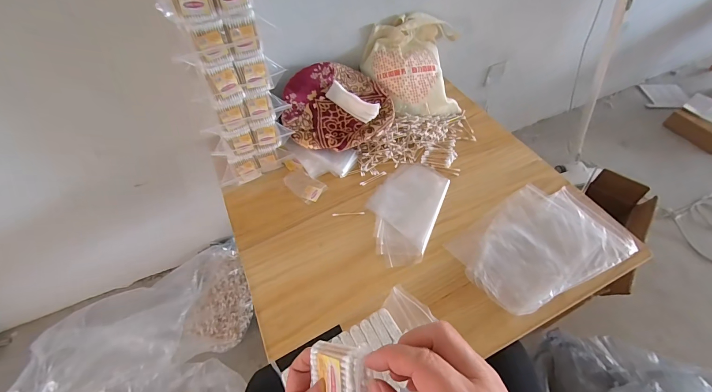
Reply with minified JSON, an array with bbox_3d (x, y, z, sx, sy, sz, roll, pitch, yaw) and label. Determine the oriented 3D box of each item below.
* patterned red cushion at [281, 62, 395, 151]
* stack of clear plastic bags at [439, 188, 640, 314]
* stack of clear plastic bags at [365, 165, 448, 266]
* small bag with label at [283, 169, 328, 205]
[{"bbox_3d":[-0.049,-0.232,0.832,0.282,0.090,0.247,-19,67,-11],"label":"patterned red cushion"},{"bbox_3d":[0.387,0.088,0.665,0.355,0.015,0.214,-21,54,-15],"label":"stack of clear plastic bags"},{"bbox_3d":[0.111,0.024,0.732,0.155,0.015,0.284,19,54,16],"label":"stack of clear plastic bags"},{"bbox_3d":[-0.130,-0.026,0.785,0.106,0.015,0.062,31,58,23],"label":"small bag with label"}]

